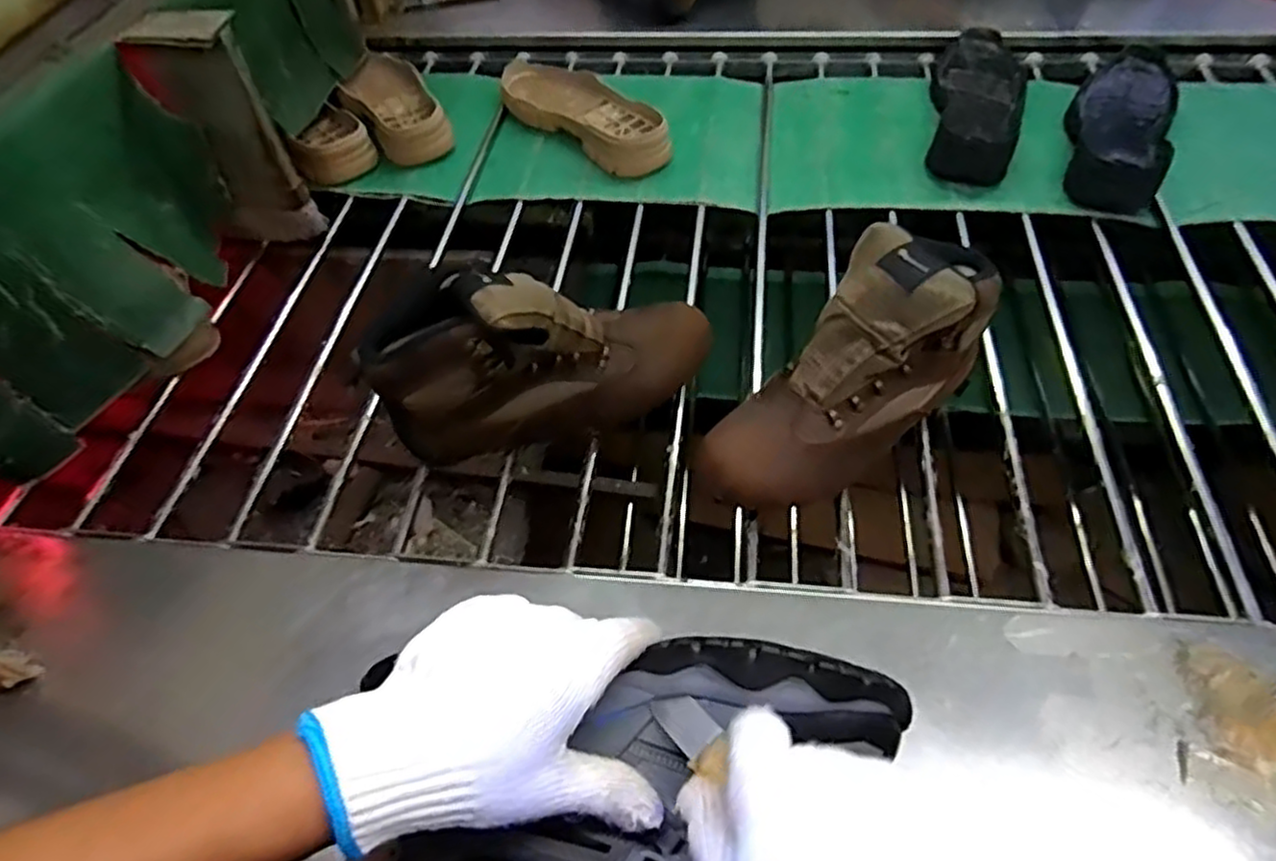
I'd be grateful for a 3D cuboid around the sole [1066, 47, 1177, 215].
[{"bbox_3d":[0.561,-0.360,0.843,0.104,0.036,0.303,21,58,17],"label":"sole"}]

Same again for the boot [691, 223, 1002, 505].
[{"bbox_3d":[0.155,-0.045,0.548,0.248,0.142,0.101,-34,59,-20],"label":"boot"}]

